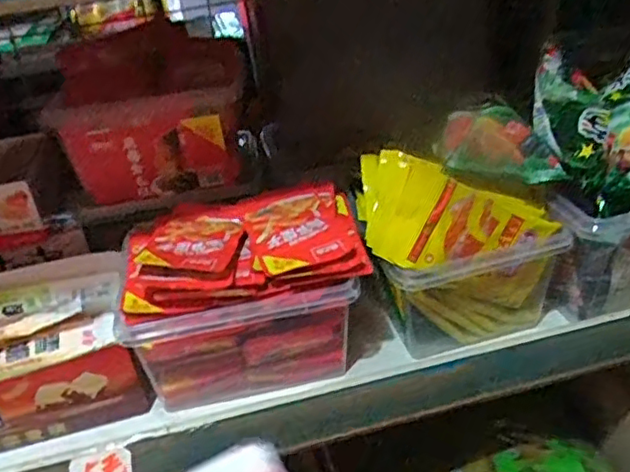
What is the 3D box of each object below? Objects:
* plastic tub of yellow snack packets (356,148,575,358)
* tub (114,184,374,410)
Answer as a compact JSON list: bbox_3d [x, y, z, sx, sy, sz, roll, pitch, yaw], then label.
[{"bbox_3d":[0.122,0.007,0.538,0.154,0.163,0.108,-12,30,-7],"label":"plastic tub of yellow snack packets"},{"bbox_3d":[-0.053,0.050,0.531,0.193,0.126,0.139,-10,29,-4],"label":"tub"}]

